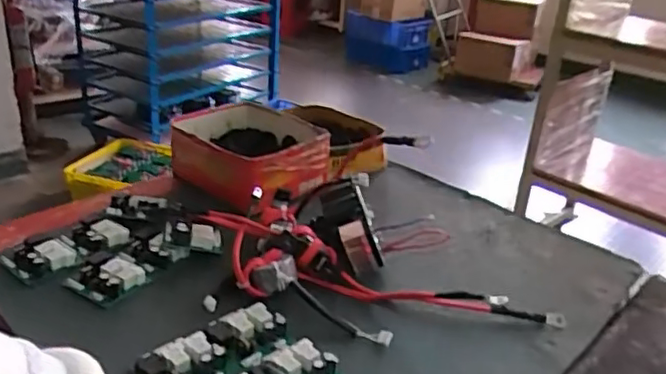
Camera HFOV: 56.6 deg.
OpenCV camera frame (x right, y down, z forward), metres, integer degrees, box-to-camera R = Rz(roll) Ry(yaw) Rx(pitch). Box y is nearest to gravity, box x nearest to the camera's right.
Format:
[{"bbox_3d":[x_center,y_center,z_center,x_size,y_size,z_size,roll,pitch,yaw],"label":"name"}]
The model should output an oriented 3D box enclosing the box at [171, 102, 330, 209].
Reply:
[{"bbox_3d":[-0.142,-0.055,1.129,0.265,0.102,0.235,23,31,35],"label":"box"}]

